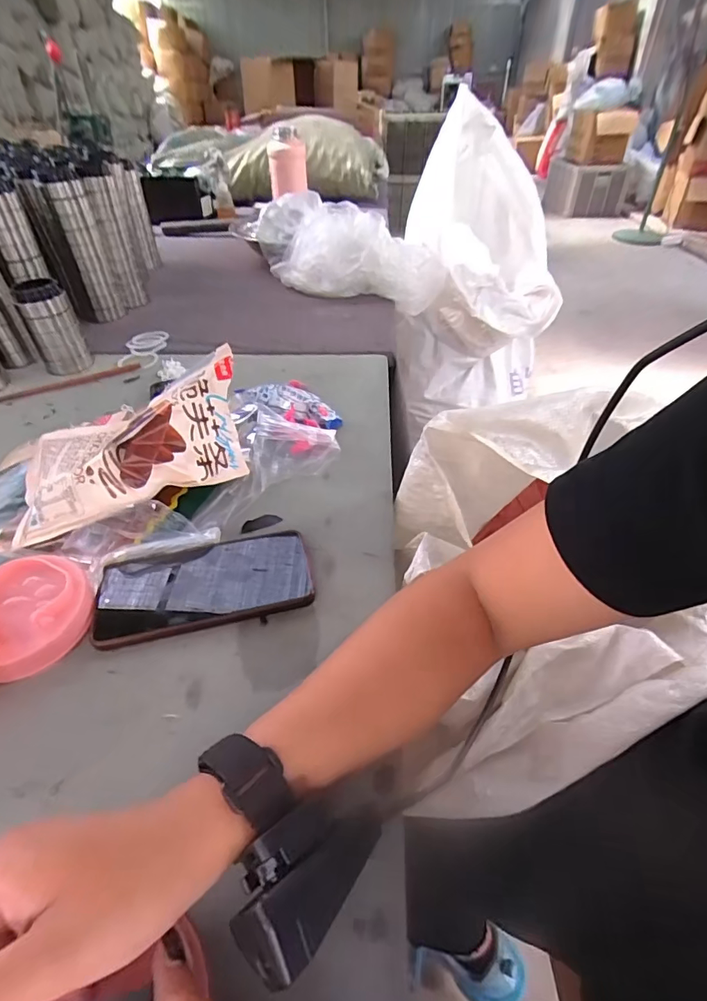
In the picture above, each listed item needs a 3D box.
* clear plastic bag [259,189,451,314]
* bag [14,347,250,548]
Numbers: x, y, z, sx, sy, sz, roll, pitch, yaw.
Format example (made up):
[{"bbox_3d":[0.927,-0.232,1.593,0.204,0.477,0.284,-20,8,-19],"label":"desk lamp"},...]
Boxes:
[{"bbox_3d":[-0.028,-0.452,0.868,0.359,0.142,0.126,18,46,19],"label":"clear plastic bag"},{"bbox_3d":[-0.206,-0.050,0.453,0.220,0.054,0.130,-19,75,-5],"label":"bag"}]

